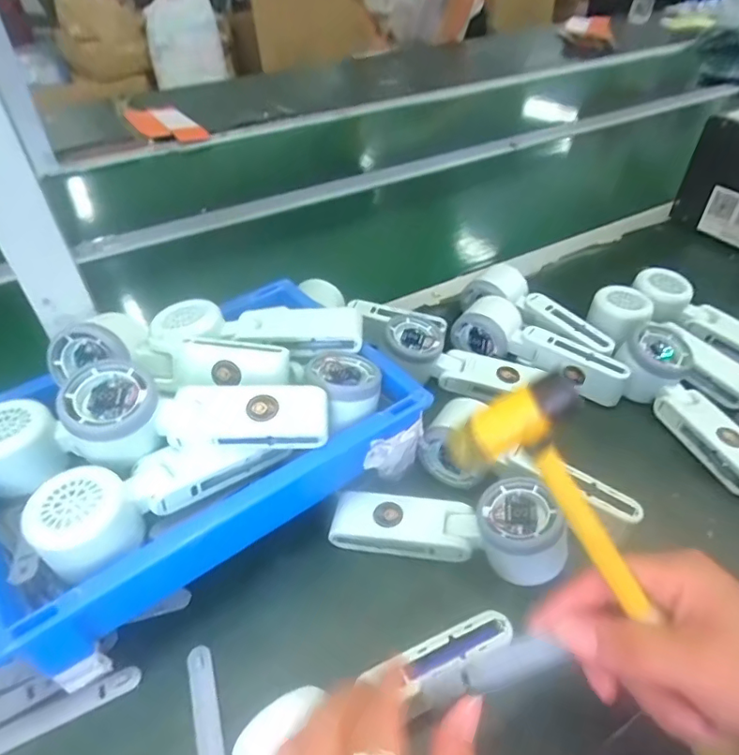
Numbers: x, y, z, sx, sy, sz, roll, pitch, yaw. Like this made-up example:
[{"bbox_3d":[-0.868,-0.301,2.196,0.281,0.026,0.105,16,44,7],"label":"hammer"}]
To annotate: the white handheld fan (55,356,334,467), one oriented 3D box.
[{"bbox_3d":[-0.112,0.020,0.365,0.164,0.049,0.060,-9,43,-8],"label":"white handheld fan"}]

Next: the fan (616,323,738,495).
[{"bbox_3d":[0.278,0.029,0.488,0.063,0.045,0.167,-14,57,-13],"label":"fan"}]

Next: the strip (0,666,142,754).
[{"bbox_3d":[-0.187,0.203,0.333,0.092,0.006,0.017,-22,39,-22],"label":"strip"}]

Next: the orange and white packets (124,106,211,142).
[{"bbox_3d":[-0.420,-0.526,1.136,0.108,0.013,0.226,-25,47,-23],"label":"orange and white packets"}]

